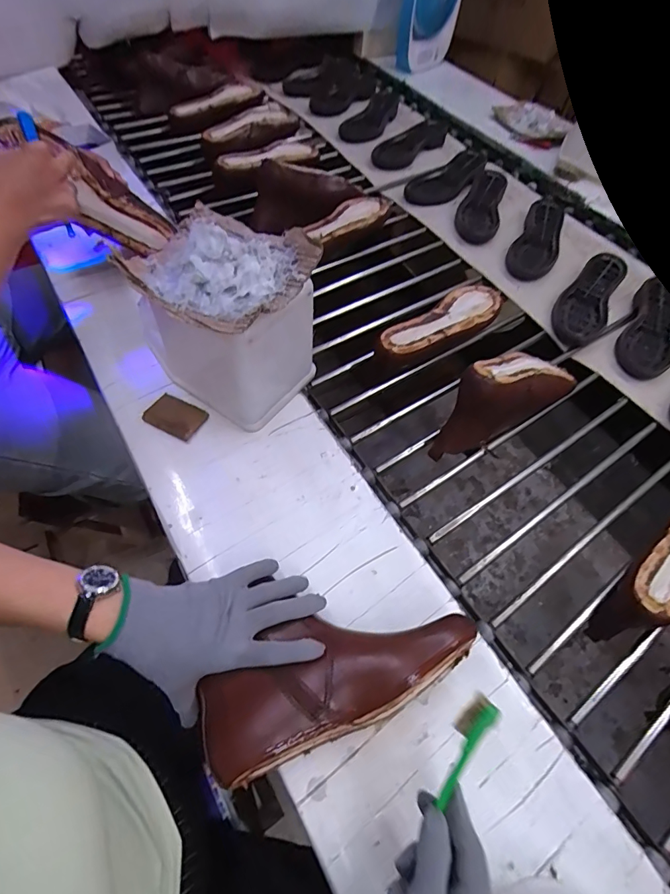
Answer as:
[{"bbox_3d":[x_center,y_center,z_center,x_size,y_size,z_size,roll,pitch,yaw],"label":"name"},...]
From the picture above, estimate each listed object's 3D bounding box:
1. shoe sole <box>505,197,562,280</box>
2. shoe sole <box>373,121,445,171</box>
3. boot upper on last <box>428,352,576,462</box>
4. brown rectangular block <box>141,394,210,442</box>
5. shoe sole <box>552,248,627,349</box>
[{"bbox_3d":[0.433,-0.440,0.913,0.090,0.026,0.279,26,59,11],"label":"shoe sole"},{"bbox_3d":[0.199,-0.780,1.110,0.282,0.027,0.099,-36,67,-24],"label":"shoe sole"},{"bbox_3d":[0.243,-0.080,0.623,0.251,0.112,0.081,-27,64,-20],"label":"boot upper on last"},{"bbox_3d":[-0.209,-0.040,0.567,0.075,0.007,0.049,24,59,10],"label":"brown rectangular block"},{"bbox_3d":[0.477,-0.282,0.811,0.092,0.040,0.247,31,60,14],"label":"shoe sole"}]

